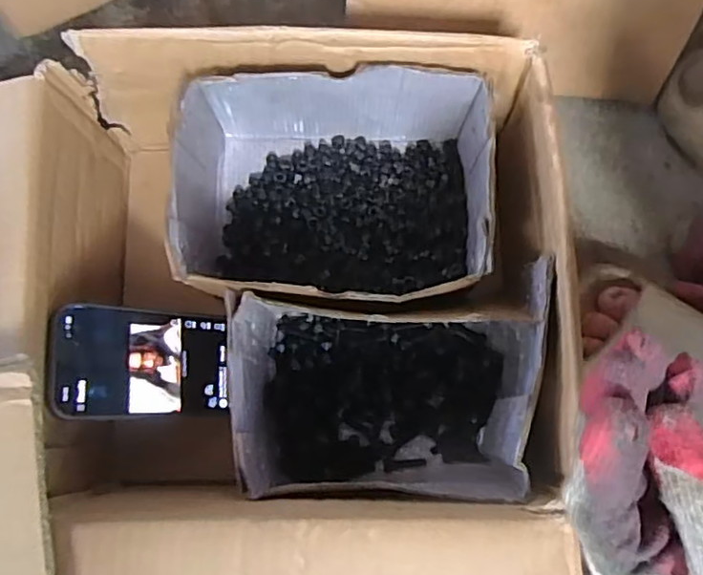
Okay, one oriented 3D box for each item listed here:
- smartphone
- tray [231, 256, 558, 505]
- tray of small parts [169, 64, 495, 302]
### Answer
[{"bbox_3d":[-0.136,0.049,0.412,0.122,0.005,0.071,10,72,-44],"label":"smartphone"},{"bbox_3d":[0.023,0.065,0.423,0.195,0.114,0.133,-1,77,0],"label":"tray"},{"bbox_3d":[-0.020,-0.066,0.448,0.224,0.097,0.157,5,77,1],"label":"tray of small parts"}]

